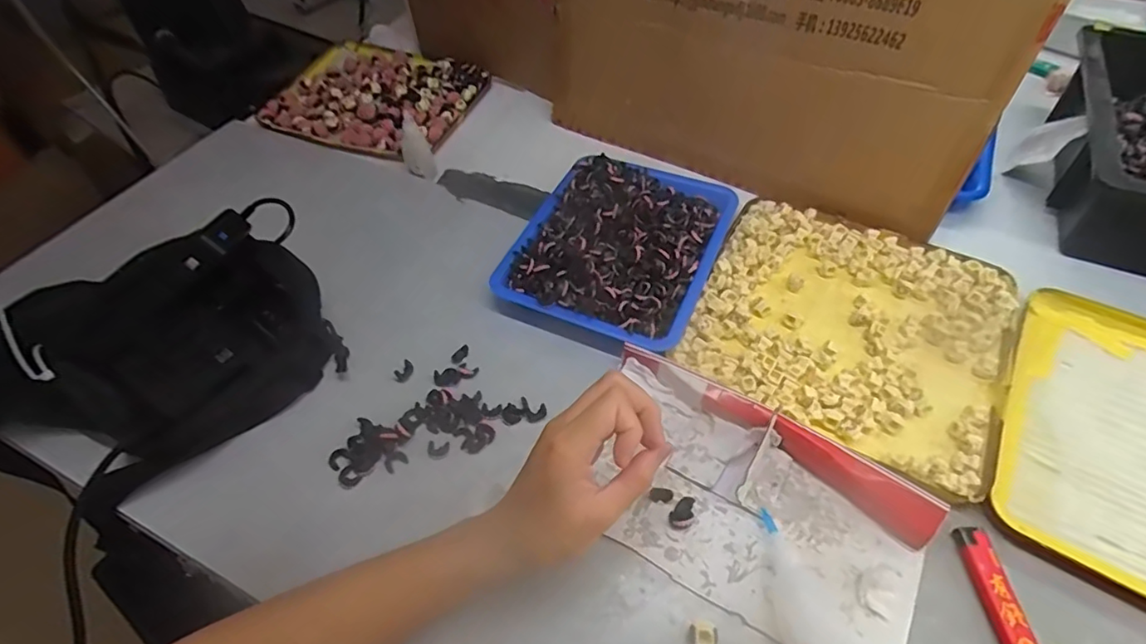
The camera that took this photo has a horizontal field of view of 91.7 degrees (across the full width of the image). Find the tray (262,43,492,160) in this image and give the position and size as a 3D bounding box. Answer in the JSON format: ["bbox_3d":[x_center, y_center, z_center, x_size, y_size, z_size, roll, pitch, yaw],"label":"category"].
[{"bbox_3d":[-0.256,-0.292,0.719,0.235,0.026,0.202,17,54,15],"label":"tray"}]

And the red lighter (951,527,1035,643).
[{"bbox_3d":[0.257,0.166,0.338,0.020,0.006,0.078,-3,53,2],"label":"red lighter"}]

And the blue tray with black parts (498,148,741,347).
[{"bbox_3d":[0.047,-0.081,0.521,0.170,0.043,0.222,20,55,17],"label":"blue tray with black parts"}]

